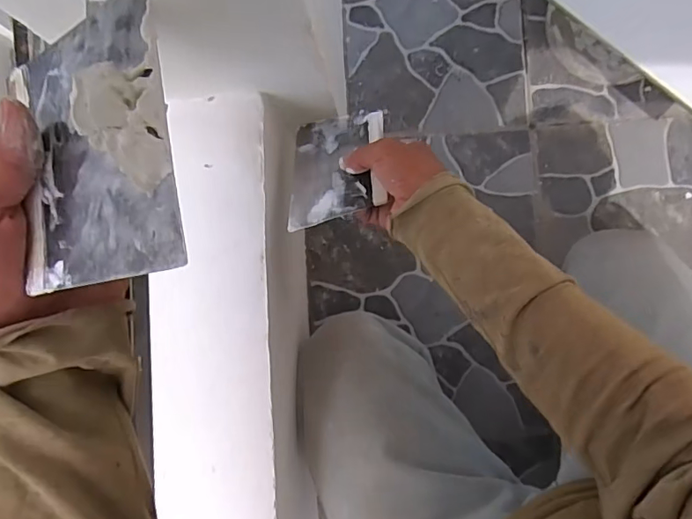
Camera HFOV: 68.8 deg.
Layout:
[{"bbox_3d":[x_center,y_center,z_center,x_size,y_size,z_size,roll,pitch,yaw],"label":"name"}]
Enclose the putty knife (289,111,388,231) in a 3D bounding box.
[{"bbox_3d":[-0.008,-0.092,0.497,0.092,0.006,0.135,-10,56,17],"label":"putty knife"}]

